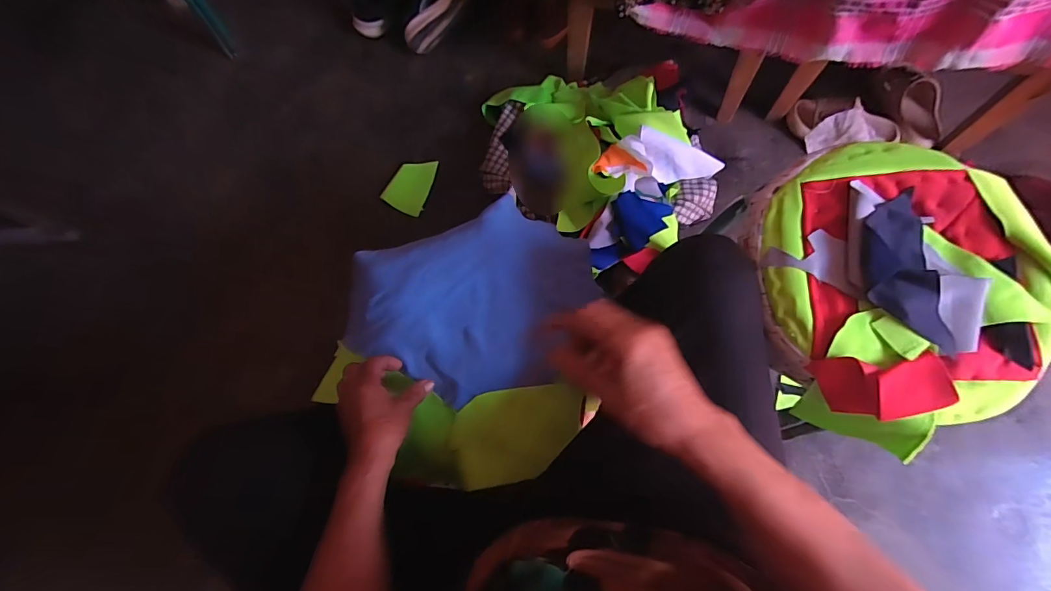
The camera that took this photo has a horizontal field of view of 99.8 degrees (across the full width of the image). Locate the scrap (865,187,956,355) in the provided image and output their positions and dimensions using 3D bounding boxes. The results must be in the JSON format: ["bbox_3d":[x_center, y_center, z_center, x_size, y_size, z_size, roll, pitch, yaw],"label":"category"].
[{"bbox_3d":[0.363,-0.030,0.426,0.067,0.016,0.159,4,73,5],"label":"scrap"}]

